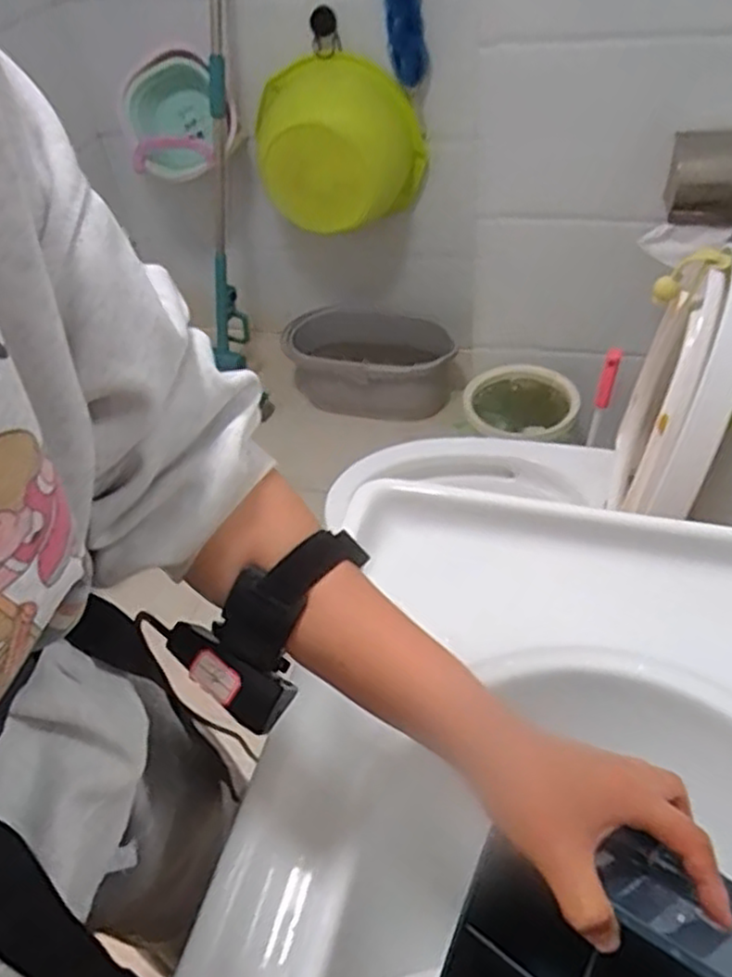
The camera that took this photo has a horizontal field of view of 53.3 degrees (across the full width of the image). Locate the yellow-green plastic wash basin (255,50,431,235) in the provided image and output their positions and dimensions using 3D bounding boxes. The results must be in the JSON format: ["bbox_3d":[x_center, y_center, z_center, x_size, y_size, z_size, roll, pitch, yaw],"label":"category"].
[{"bbox_3d":[-0.079,-0.785,1.677,0.387,0.312,0.193,22,53,25],"label":"yellow-green plastic wash basin"}]

